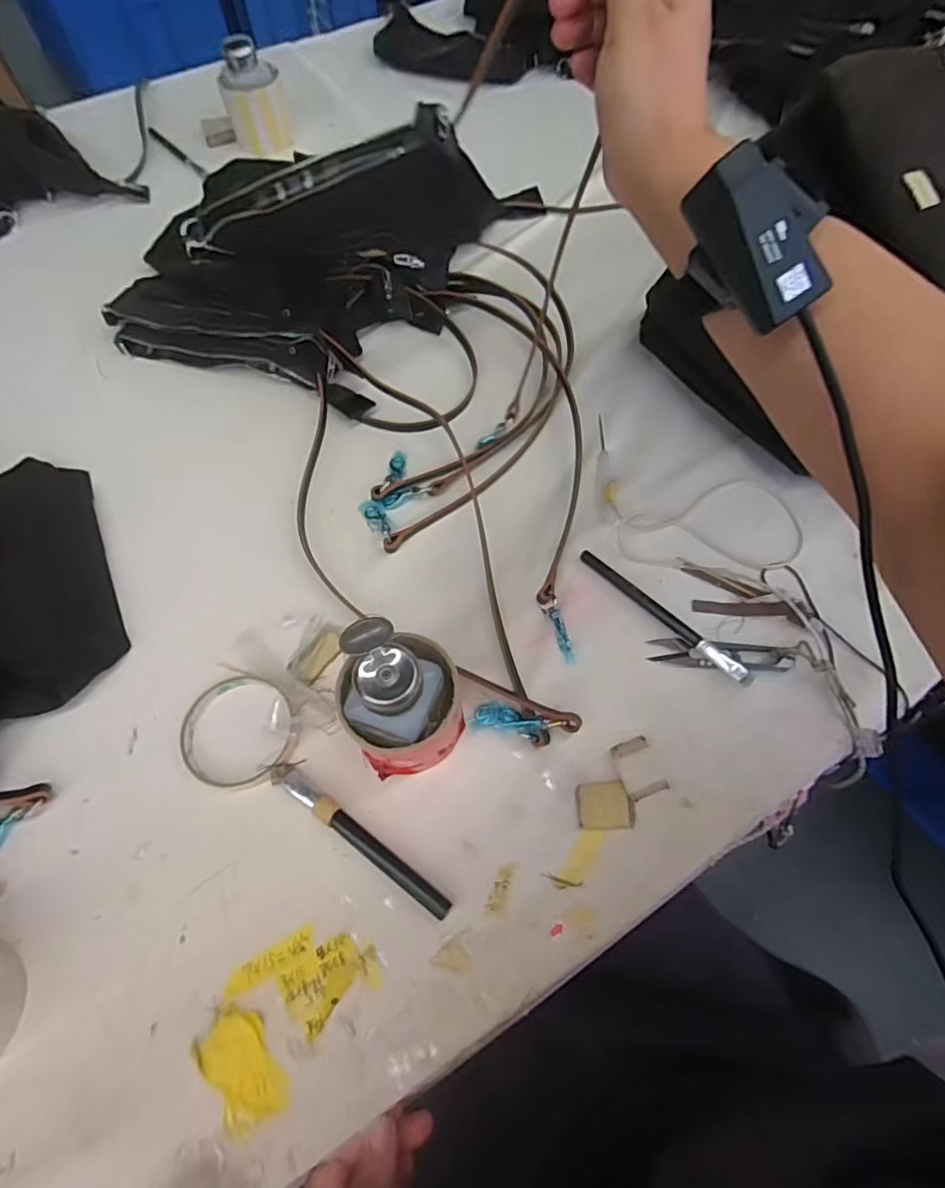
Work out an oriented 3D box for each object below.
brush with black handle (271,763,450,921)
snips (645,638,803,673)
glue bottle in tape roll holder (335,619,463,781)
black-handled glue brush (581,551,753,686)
[{"bbox_3d":[-0.076,0.162,0.375,0.145,0.013,0.015,31,68,16],"label":"brush with black handle"},{"bbox_3d":[0.184,0.044,0.417,0.103,0.008,0.022,4,63,3],"label":"snips"},{"bbox_3d":[-0.048,0.067,0.376,0.078,0.093,0.087,-14,63,-5],"label":"glue bottle in tape roll holder"},{"bbox_3d":[0.146,0.014,0.432,0.015,0.010,0.153,-39,69,-17],"label":"black-handled glue brush"}]

